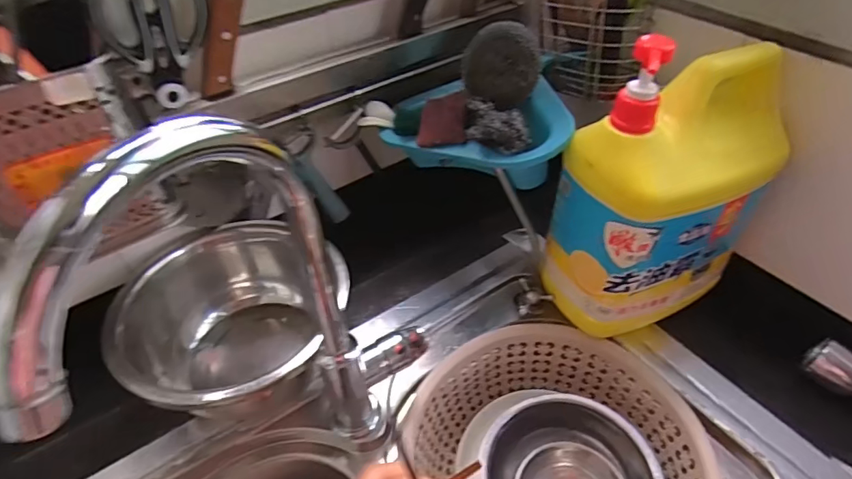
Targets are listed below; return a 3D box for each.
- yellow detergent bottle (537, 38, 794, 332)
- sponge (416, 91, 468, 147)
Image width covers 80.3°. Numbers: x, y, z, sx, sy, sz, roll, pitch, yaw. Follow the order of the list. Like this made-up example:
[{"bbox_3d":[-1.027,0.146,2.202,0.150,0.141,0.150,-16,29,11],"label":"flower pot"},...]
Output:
[{"bbox_3d":[0.241,-0.054,0.502,0.181,0.286,0.112,-21,47,-19],"label":"yellow detergent bottle"},{"bbox_3d":[0.018,-0.127,0.535,0.053,0.008,0.055,-7,76,24],"label":"sponge"}]

